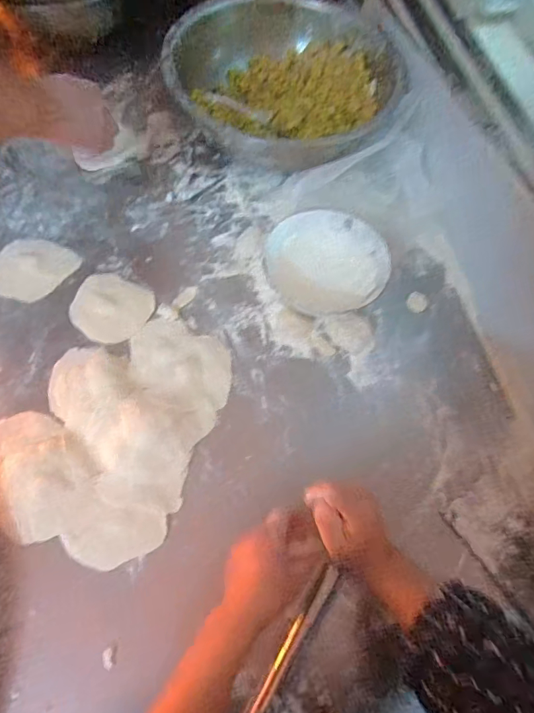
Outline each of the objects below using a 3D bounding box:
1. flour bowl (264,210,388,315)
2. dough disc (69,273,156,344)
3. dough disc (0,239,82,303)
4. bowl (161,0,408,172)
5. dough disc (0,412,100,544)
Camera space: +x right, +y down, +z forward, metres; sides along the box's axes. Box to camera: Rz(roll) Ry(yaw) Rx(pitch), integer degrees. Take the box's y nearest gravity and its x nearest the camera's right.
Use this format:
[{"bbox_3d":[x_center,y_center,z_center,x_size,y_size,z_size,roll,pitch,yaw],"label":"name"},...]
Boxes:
[{"bbox_3d":[0.084,-0.131,0.624,0.175,0.054,0.156,24,66,8],"label":"flour bowl"},{"bbox_3d":[-0.223,-0.071,0.607,0.114,0.007,0.097,26,66,9],"label":"dough disc"},{"bbox_3d":[-0.346,-0.129,0.625,0.108,0.004,0.104,1,65,-2],"label":"dough disc"},{"bbox_3d":[0.035,-0.465,0.739,0.363,0.121,0.342,1,65,-2],"label":"bowl"},{"bbox_3d":[-0.273,0.133,0.503,0.112,0.015,0.158,-39,72,-18],"label":"dough disc"}]

